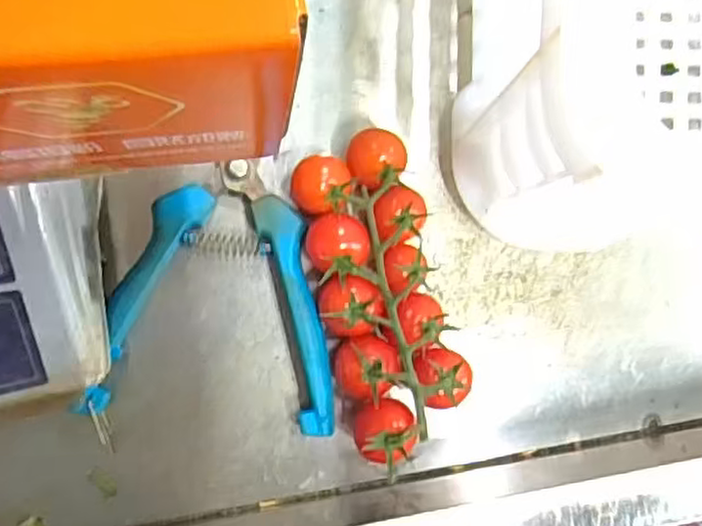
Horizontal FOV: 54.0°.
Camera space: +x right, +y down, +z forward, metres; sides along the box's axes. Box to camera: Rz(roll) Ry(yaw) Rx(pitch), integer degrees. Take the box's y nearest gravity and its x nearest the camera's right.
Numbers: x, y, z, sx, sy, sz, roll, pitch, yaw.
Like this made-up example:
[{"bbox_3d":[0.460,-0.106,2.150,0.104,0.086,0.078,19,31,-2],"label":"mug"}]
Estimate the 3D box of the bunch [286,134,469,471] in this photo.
[{"bbox_3d":[0.014,0.016,0.296,0.052,0.032,0.139,-12,91,-9],"label":"bunch"}]

